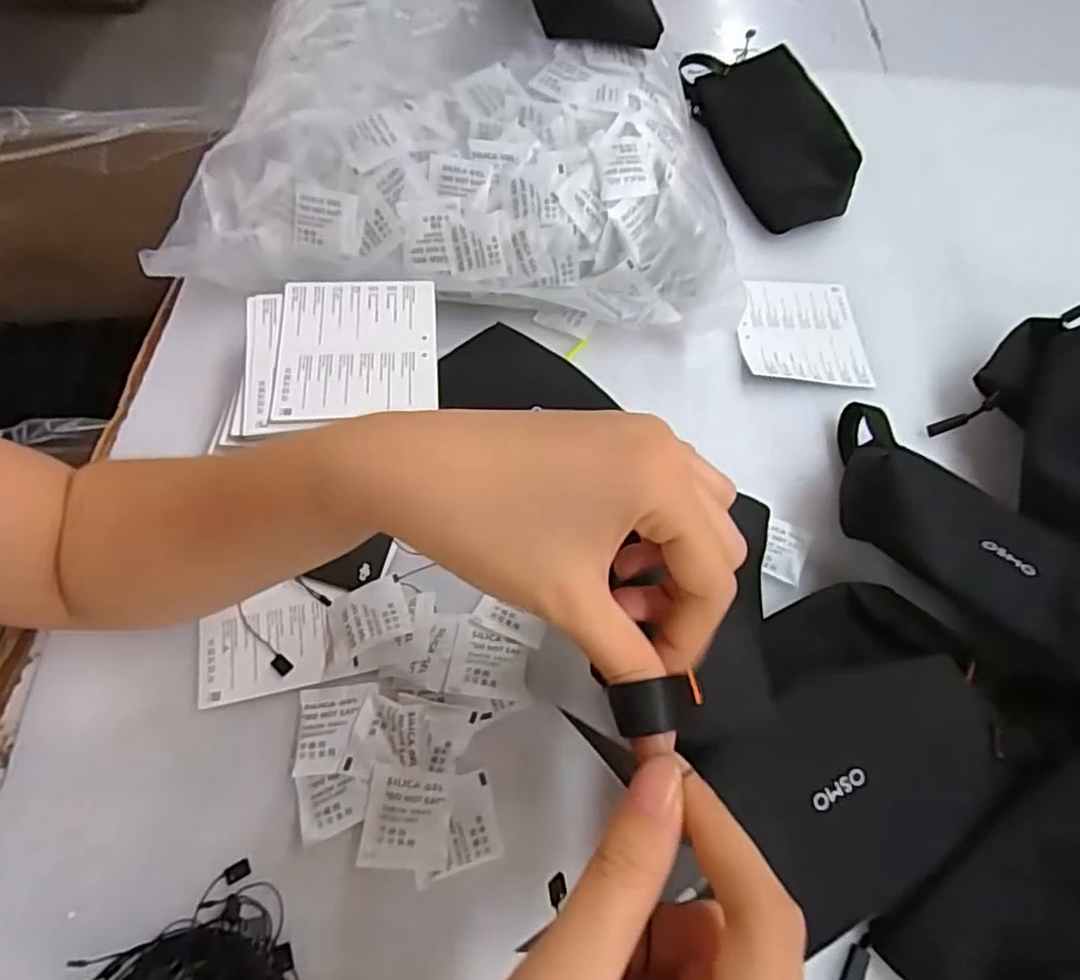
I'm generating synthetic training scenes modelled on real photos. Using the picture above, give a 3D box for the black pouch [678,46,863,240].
[{"bbox_3d":[0.193,-0.303,0.543,0.066,0.062,0.202,-13,62,-10],"label":"black pouch"}]

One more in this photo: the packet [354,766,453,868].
[{"bbox_3d":[-0.061,0.149,0.292,0.038,0.006,0.040,4,61,-1],"label":"packet"}]

